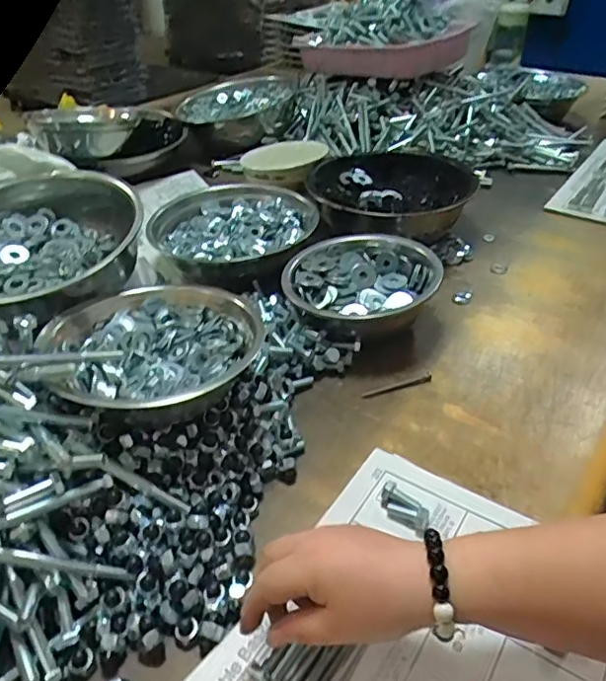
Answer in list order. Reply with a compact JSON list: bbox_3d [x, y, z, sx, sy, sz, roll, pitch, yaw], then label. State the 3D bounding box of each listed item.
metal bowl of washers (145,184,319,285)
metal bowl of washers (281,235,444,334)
[{"bbox_3d":[-0.090,-0.149,0.768,0.204,0.063,0.203,-1,38,1],"label":"metal bowl of washers"},{"bbox_3d":[0.066,-0.062,0.649,0.170,0.058,0.170,13,41,18],"label":"metal bowl of washers"}]

